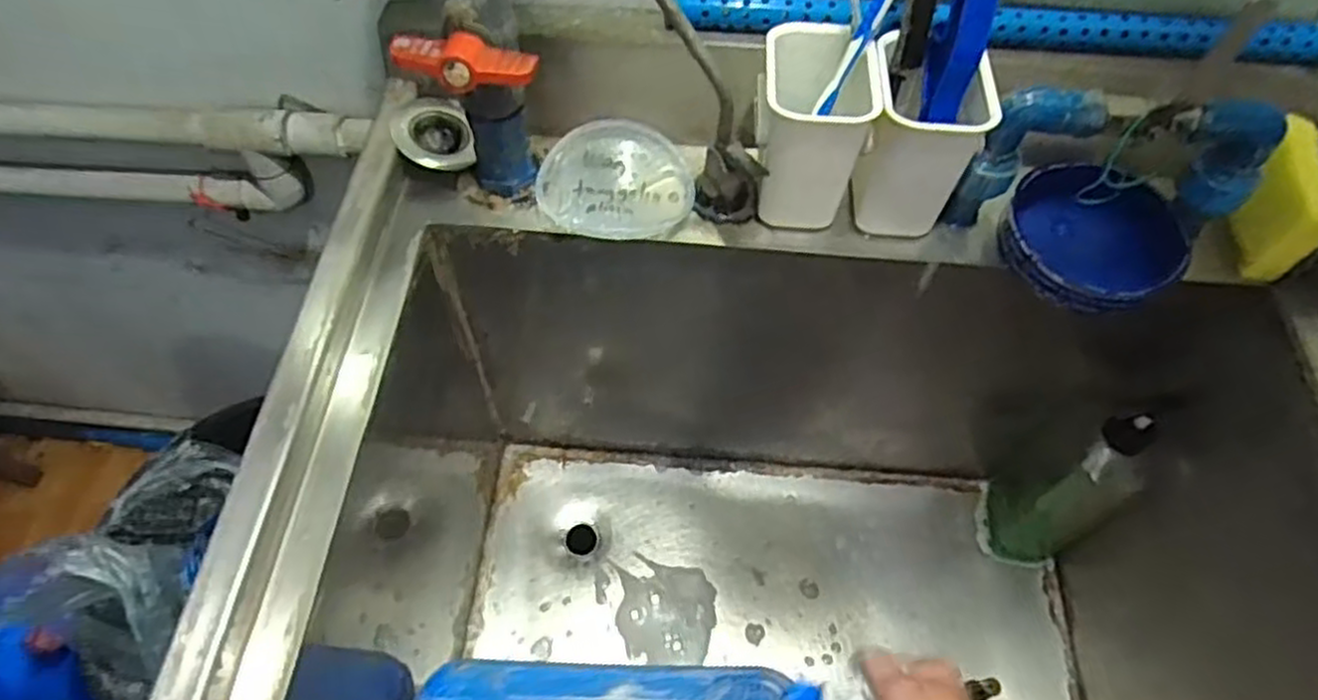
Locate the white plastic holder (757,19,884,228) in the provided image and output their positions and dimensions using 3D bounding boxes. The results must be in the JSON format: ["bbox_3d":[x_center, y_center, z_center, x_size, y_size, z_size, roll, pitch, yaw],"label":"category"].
[{"bbox_3d":[0.102,-0.151,0.529,0.072,0.106,0.083,8,59,3],"label":"white plastic holder"}]

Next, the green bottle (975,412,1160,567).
[{"bbox_3d":[0.385,0.131,0.732,0.073,0.252,0.098,-32,65,-19],"label":"green bottle"}]

